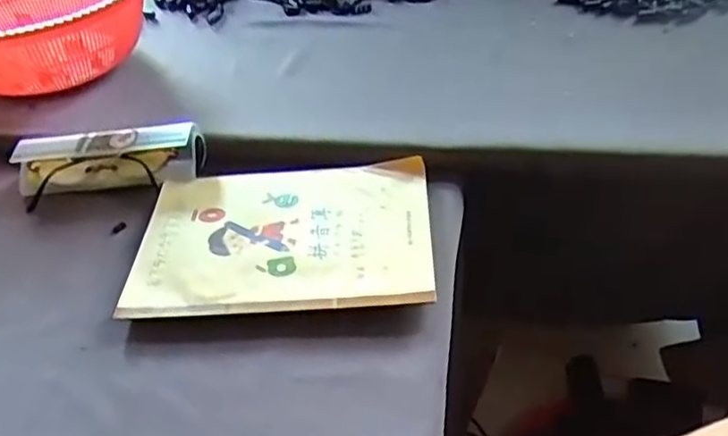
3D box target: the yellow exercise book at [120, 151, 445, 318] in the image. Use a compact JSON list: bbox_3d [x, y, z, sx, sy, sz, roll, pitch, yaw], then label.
[{"bbox_3d":[-0.058,0.011,0.474,0.205,0.008,0.135,-3,42,4],"label":"yellow exercise book"}]

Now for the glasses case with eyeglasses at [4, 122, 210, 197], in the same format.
[{"bbox_3d":[-0.211,-0.050,0.549,0.159,0.036,0.046,-1,41,7],"label":"glasses case with eyeglasses"}]

